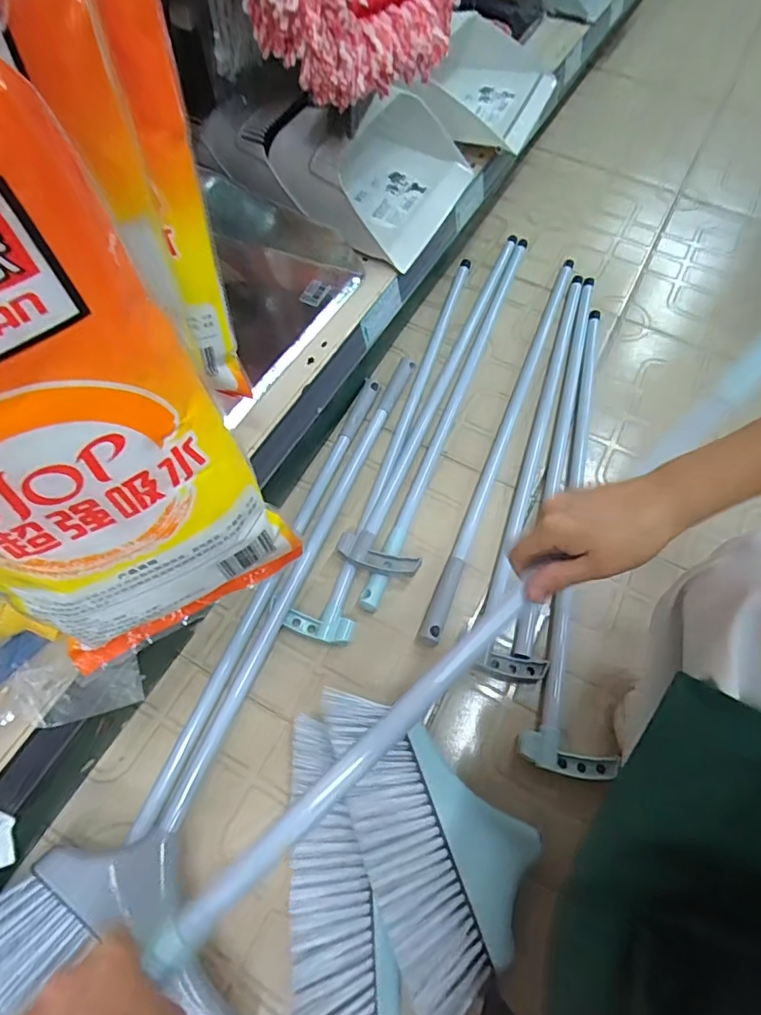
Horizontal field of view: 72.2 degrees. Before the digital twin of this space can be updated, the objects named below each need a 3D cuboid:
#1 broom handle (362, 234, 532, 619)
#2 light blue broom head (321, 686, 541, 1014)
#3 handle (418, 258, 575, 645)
[{"bbox_3d":[0.114,-0.167,0.742,0.026,0.034,0.665,20,62,9],"label":"broom handle"},{"bbox_3d":[0.054,0.295,0.491,0.152,0.064,0.277,-20,63,-12],"label":"light blue broom head"},{"bbox_3d":[0.183,-0.129,0.731,0.024,0.018,0.667,20,62,10],"label":"handle"}]

